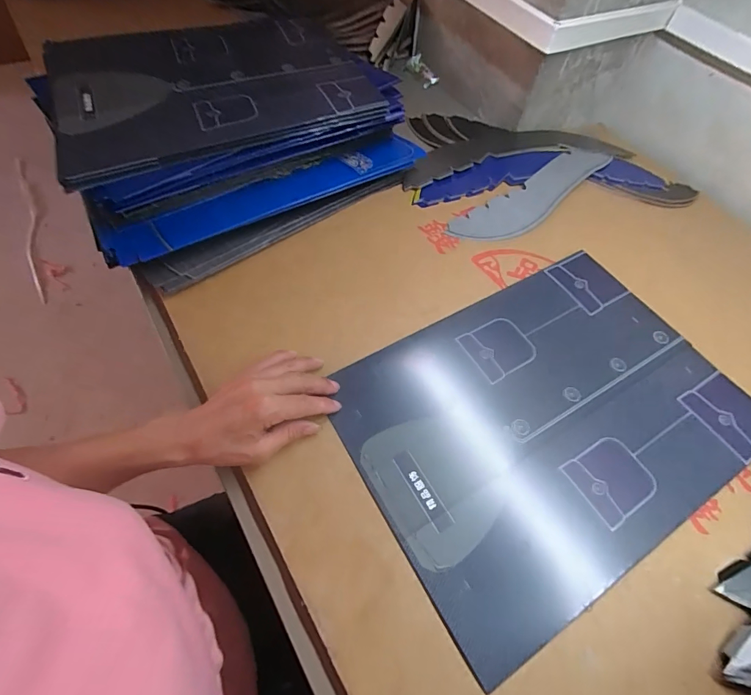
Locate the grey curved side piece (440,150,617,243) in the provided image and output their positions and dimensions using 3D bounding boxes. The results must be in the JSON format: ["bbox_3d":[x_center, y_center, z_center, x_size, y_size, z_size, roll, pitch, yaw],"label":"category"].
[{"bbox_3d":[0.237,-0.221,0.581,0.317,0.004,0.071,-36,66,-20],"label":"grey curved side piece"}]

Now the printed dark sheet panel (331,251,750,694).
[{"bbox_3d":[0.170,0.063,0.406,0.377,0.010,0.274,-27,63,-16],"label":"printed dark sheet panel"}]

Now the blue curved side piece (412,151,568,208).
[{"bbox_3d":[0.168,-0.250,0.594,0.249,0.009,0.056,-17,70,-12],"label":"blue curved side piece"}]

